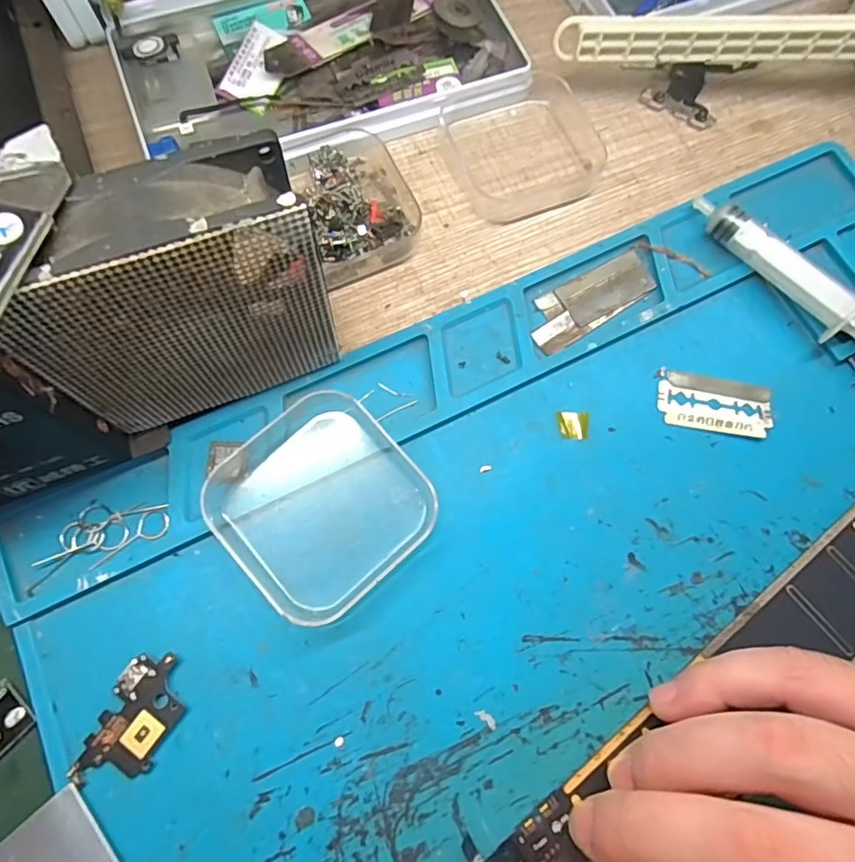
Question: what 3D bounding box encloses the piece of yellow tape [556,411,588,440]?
[{"bbox_3d":[0.054,-0.003,0.202,0.011,0.004,0.011,6,72,0],"label":"piece of yellow tape"}]

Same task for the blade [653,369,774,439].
[{"bbox_3d":[0.110,-0.011,0.206,0.042,0.004,0.022,12,72,1],"label":"blade"}]

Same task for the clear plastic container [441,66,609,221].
[{"bbox_3d":[0.045,-0.130,0.242,0.069,0.013,0.063,-23,75,-10],"label":"clear plastic container"}]

